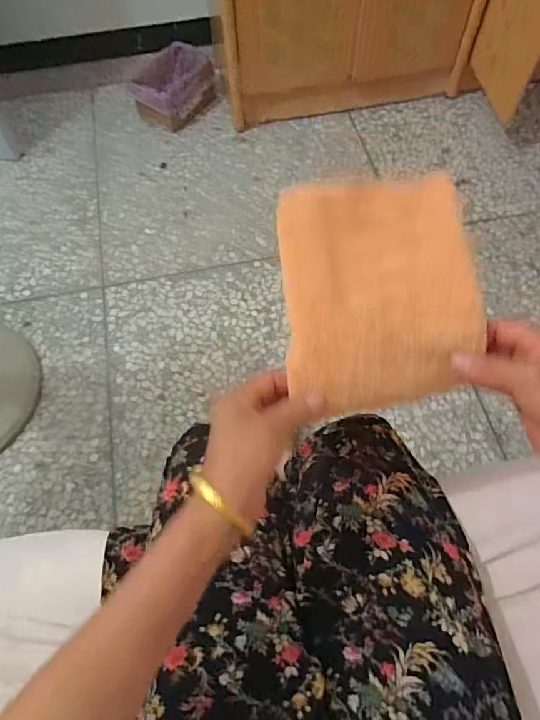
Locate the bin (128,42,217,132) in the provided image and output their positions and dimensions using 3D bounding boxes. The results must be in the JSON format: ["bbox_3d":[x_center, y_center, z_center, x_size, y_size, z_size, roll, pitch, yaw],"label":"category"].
[{"bbox_3d":[-0.328,-0.918,1.598,0.208,0.126,0.297,30,67,17],"label":"bin"}]

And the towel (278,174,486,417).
[{"bbox_3d":[0.082,-0.050,0.357,0.140,0.021,0.167,-8,92,-3],"label":"towel"}]

